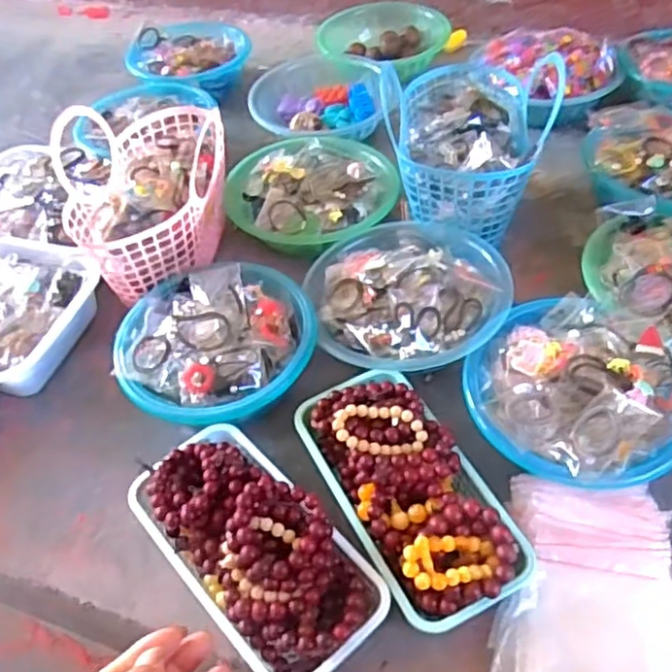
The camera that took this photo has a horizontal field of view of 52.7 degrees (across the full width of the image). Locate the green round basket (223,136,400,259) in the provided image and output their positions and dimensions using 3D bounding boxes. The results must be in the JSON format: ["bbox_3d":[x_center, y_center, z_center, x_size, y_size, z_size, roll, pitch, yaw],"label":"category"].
[{"bbox_3d":[-0.035,-0.202,0.953,0.230,0.066,0.223,-2,49,3],"label":"green round basket"}]

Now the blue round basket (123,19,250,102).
[{"bbox_3d":[-0.263,-0.492,1.245,0.209,0.093,0.203,-2,49,3],"label":"blue round basket"}]

